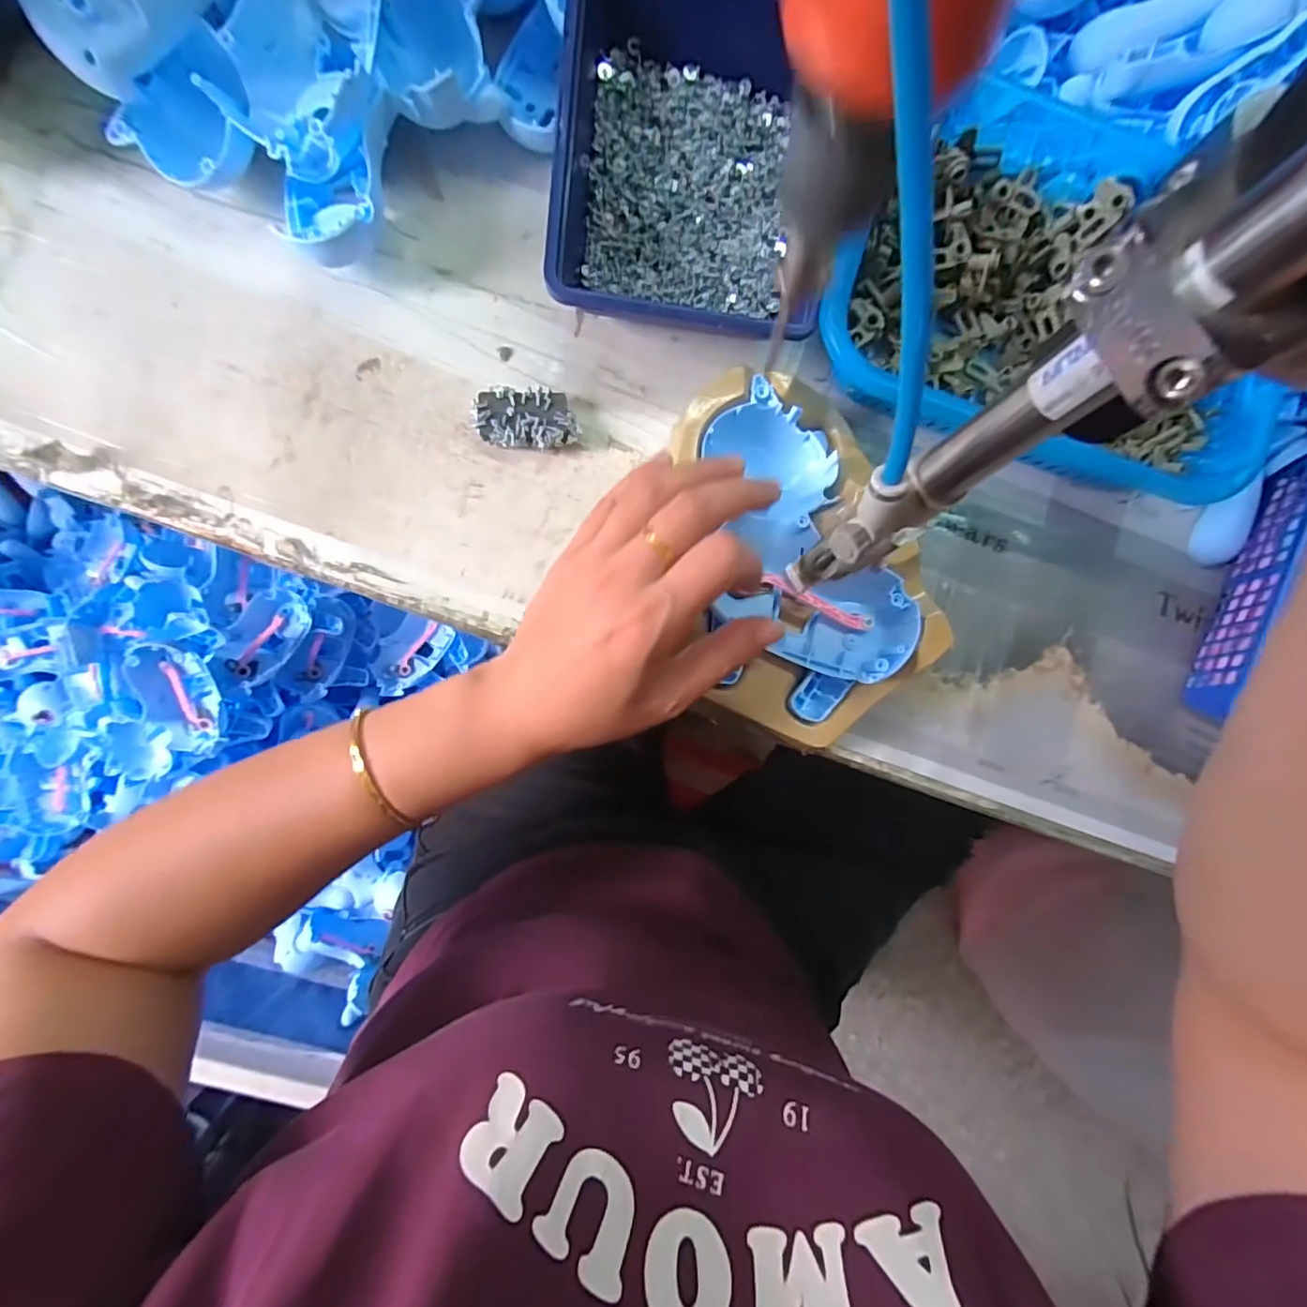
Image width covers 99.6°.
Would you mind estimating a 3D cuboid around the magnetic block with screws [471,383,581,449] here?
[{"bbox_3d":[-0.073,-0.135,0.321,0.059,0.016,0.034,2,88,-5],"label":"magnetic block with screws"}]

